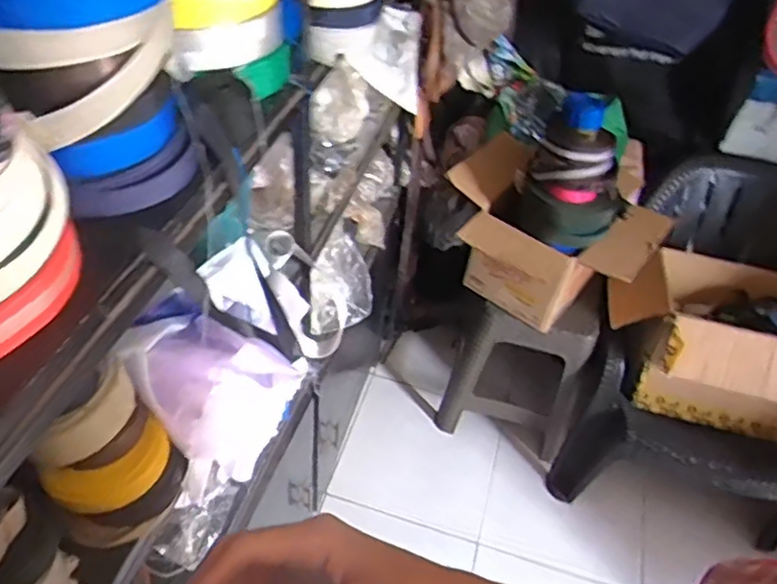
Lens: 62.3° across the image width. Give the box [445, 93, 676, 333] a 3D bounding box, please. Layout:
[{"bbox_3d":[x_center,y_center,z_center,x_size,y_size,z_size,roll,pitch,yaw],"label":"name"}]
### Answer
[{"bbox_3d":[0.369,-0.177,1.403,0.424,0.454,0.431,29,50,20],"label":"box"}]

